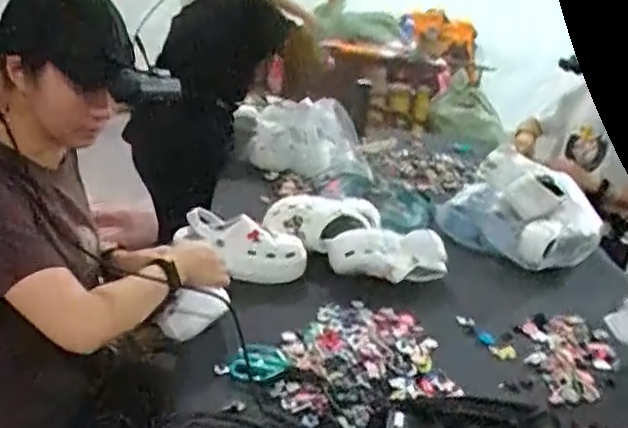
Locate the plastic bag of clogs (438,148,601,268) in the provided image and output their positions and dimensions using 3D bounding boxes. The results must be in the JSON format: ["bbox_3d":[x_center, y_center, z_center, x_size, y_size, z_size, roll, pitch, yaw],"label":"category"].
[{"bbox_3d":[0.480,-0.028,1.504,0.361,0.157,0.255,15,24,20],"label":"plastic bag of clogs"}]

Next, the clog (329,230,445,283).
[{"bbox_3d":[0.150,0.080,1.314,0.236,0.090,0.084,3,23,-8],"label":"clog"}]

